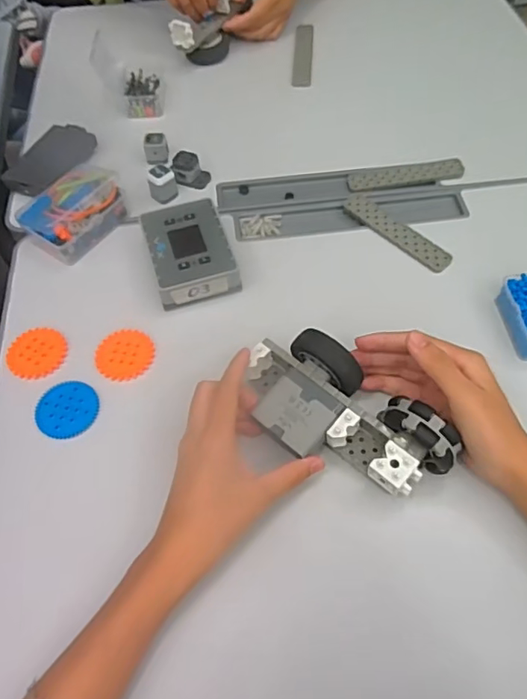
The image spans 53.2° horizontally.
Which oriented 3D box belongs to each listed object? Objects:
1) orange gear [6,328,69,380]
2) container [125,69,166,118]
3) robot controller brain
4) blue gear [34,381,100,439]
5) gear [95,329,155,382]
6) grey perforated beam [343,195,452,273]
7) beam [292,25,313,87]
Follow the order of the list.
[{"bbox_3d":[-0.202,0.003,0.468,0.052,0.004,0.050,-1,57,1],"label":"orange gear"},{"bbox_3d":[-0.149,-0.324,0.662,0.045,0.027,0.075,-5,58,-2],"label":"container"},{"bbox_3d":[-0.071,-0.092,0.506,0.078,0.036,0.102,-14,58,-8],"label":"robot controller brain"},{"bbox_3d":[-0.163,0.049,0.437,0.048,0.004,0.051,-1,57,1],"label":"blue gear"},{"bbox_3d":[-0.122,0.004,0.464,0.050,0.004,0.049,-1,57,1],"label":"gear"},{"bbox_3d":[0.133,-0.119,0.528,0.029,0.006,0.125,-39,65,-21],"label":"grey perforated beam"},{"bbox_3d":[0.055,-0.408,0.726,0.025,0.004,0.148,3,58,3],"label":"beam"}]

